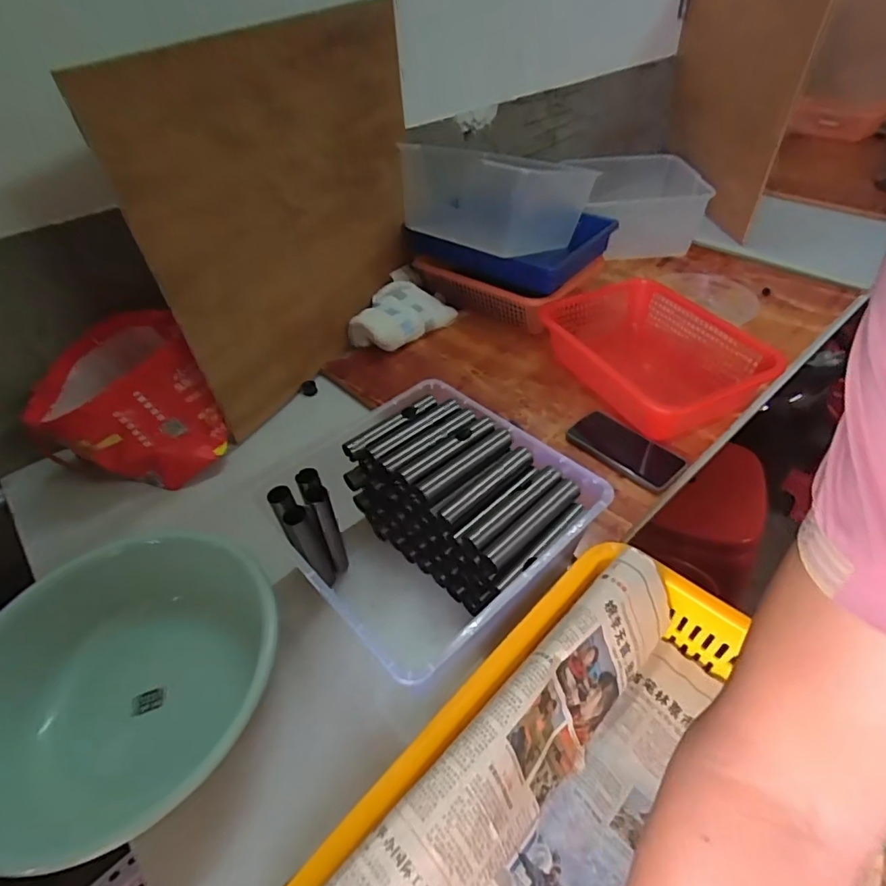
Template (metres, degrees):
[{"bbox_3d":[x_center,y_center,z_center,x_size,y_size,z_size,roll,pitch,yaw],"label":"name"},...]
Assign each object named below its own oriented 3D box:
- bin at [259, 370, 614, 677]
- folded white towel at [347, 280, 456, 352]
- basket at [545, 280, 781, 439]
[{"bbox_3d":[-0.012,0.103,0.621,0.298,0.153,0.309,-29,50,-25],"label":"bin"},{"bbox_3d":[-0.081,-0.249,1.000,0.207,0.070,0.101,-32,51,-27],"label":"folded white towel"},{"bbox_3d":[0.361,-0.155,0.861,0.256,0.096,0.327,-20,46,-17],"label":"basket"}]

